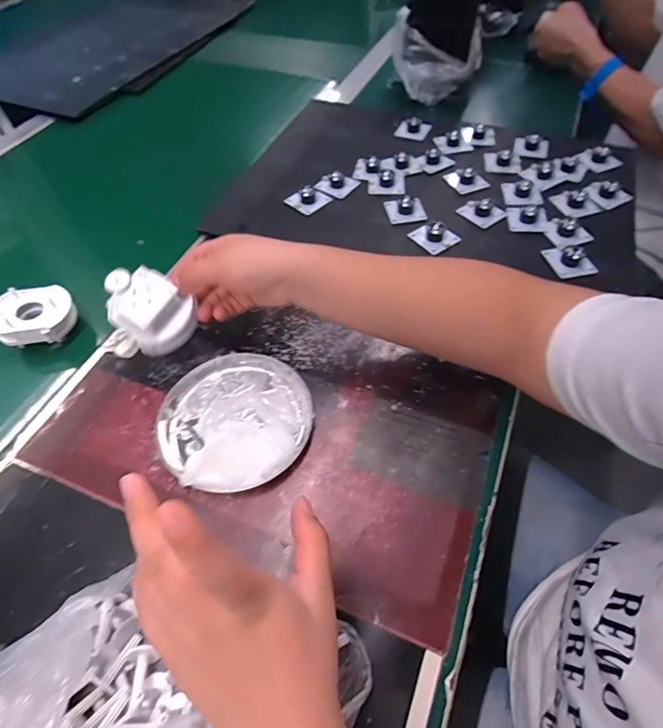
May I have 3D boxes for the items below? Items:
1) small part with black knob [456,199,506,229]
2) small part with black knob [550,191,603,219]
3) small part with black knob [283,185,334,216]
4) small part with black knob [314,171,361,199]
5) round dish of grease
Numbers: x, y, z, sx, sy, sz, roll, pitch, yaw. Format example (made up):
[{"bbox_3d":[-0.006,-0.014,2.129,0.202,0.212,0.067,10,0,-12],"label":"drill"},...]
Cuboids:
[{"bbox_3d":[0.182,-0.187,0.524,0.039,0.022,0.043,-35,60,-21],"label":"small part with black knob"},{"bbox_3d":[0.301,-0.199,0.536,0.050,0.019,0.037,-17,55,-10],"label":"small part with black knob"},{"bbox_3d":[-0.026,-0.210,0.547,0.047,0.021,0.043,-39,62,-23],"label":"small part with black knob"},{"bbox_3d":[0.008,-0.235,0.563,0.046,0.020,0.042,33,62,23],"label":"small part with black knob"},{"bbox_3d":[-0.082,0.042,0.373,0.128,0.020,0.126,-1,54,1],"label":"round dish of grease"}]

